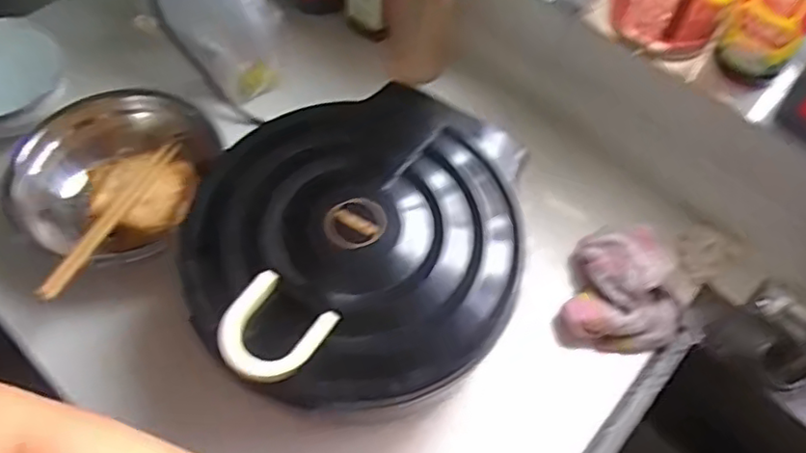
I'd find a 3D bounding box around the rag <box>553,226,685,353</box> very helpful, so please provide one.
[{"bbox_3d":[0.224,0.059,0.647,0.127,0.061,0.125,-1,59,-4],"label":"rag"}]

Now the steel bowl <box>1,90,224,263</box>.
[{"bbox_3d":[-0.318,-0.059,0.680,0.198,0.073,0.206,1,59,-2],"label":"steel bowl"}]

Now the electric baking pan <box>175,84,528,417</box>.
[{"bbox_3d":[-0.030,0.017,0.597,0.294,0.122,0.335,27,61,13],"label":"electric baking pan"}]

